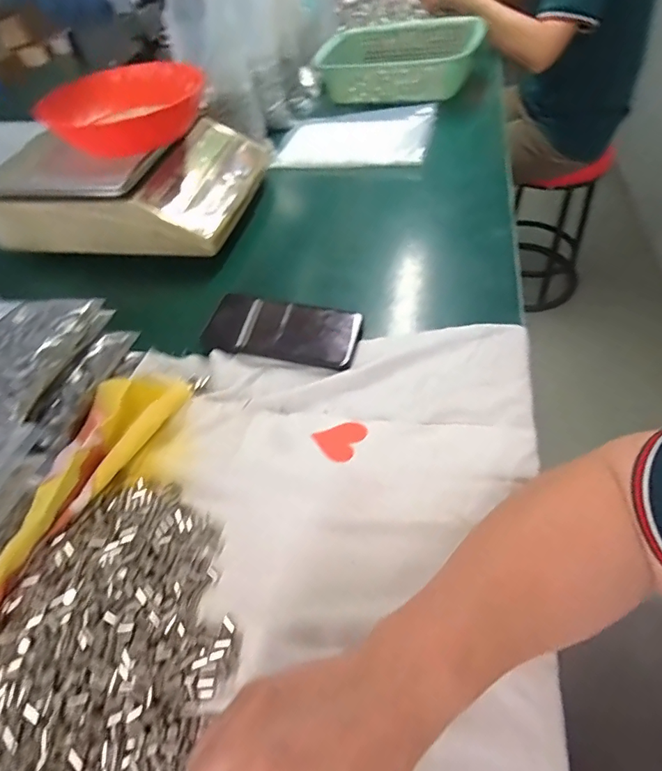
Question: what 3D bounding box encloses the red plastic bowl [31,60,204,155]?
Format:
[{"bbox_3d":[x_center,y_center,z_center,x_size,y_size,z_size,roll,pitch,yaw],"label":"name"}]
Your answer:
[{"bbox_3d":[-0.268,-0.370,0.615,0.205,0.052,0.144,-26,54,-14],"label":"red plastic bowl"}]

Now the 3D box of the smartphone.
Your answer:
[{"bbox_3d":[-0.048,-0.059,0.480,0.152,0.016,0.073,13,59,2],"label":"smartphone"}]

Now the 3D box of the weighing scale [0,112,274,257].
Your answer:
[{"bbox_3d":[-0.281,-0.303,0.667,0.313,0.106,0.313,4,53,9],"label":"weighing scale"}]

